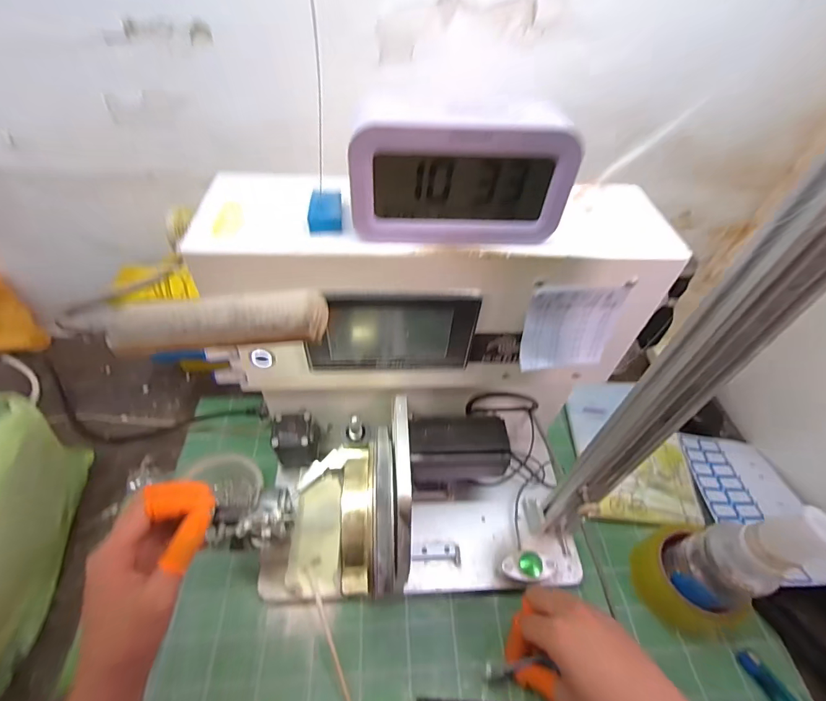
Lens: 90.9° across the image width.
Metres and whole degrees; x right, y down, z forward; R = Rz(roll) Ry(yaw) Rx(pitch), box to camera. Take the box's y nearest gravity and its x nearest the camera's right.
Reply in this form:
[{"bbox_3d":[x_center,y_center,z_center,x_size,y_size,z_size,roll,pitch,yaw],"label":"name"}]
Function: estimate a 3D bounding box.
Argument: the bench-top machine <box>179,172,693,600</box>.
[{"bbox_3d":[0.010,0.065,0.373,0.342,0.325,0.238,0,49,-5],"label":"bench-top machine"}]

